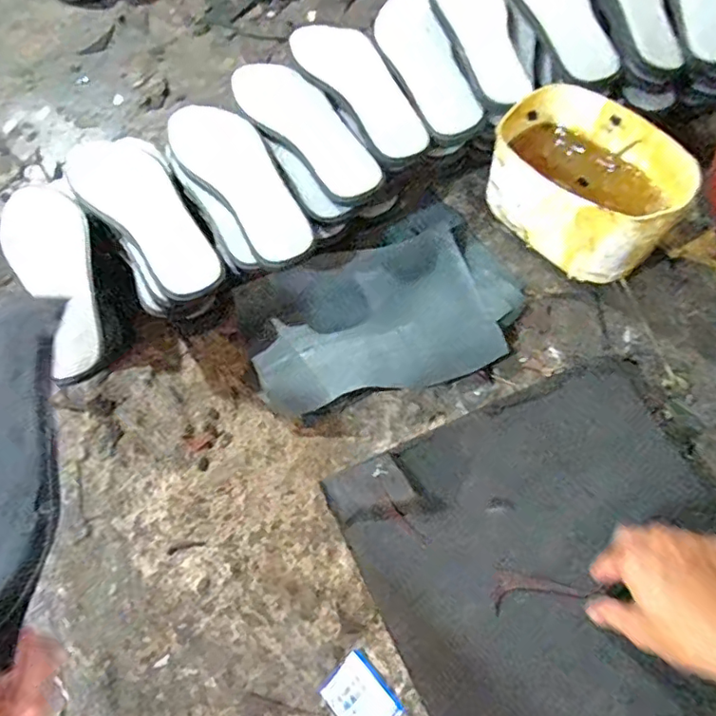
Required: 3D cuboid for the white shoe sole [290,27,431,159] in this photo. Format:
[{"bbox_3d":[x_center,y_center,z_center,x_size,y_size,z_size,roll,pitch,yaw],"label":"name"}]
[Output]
[{"bbox_3d":[0.008,-0.334,0.669,0.085,0.010,0.227,-35,67,-11],"label":"white shoe sole"}]

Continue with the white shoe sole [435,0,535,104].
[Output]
[{"bbox_3d":[0.156,-0.408,0.682,0.084,0.014,0.236,-14,65,-2],"label":"white shoe sole"}]

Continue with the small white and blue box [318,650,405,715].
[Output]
[{"bbox_3d":[0.003,0.312,0.504,0.051,0.011,0.065,-41,68,-13],"label":"small white and blue box"}]

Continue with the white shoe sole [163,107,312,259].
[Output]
[{"bbox_3d":[-0.135,-0.207,0.634,0.086,0.023,0.228,-32,67,-10],"label":"white shoe sole"}]

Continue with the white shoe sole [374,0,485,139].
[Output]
[{"bbox_3d":[0.079,-0.377,0.687,0.076,0.021,0.239,-18,65,-3],"label":"white shoe sole"}]

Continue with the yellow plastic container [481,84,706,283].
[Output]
[{"bbox_3d":[0.249,-0.189,0.620,0.124,0.126,0.207,-41,69,-14],"label":"yellow plastic container"}]

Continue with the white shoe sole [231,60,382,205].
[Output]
[{"bbox_3d":[-0.063,-0.283,0.667,0.087,0.018,0.236,-40,68,-13],"label":"white shoe sole"}]

